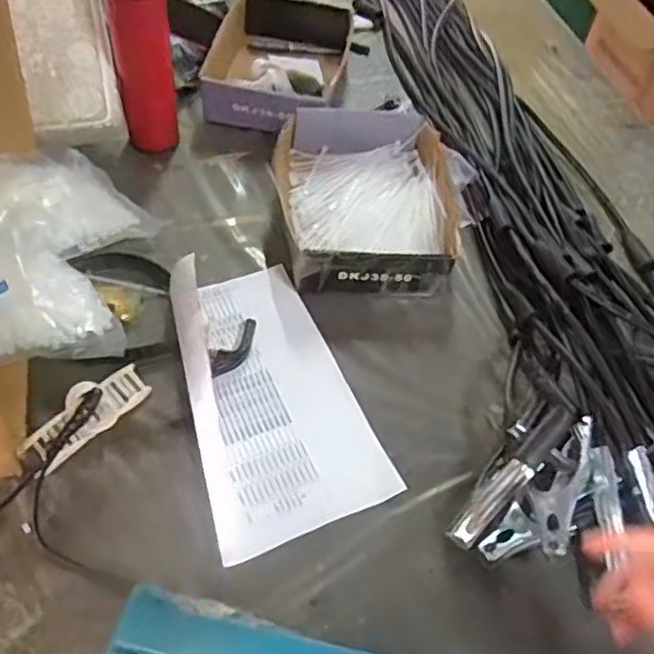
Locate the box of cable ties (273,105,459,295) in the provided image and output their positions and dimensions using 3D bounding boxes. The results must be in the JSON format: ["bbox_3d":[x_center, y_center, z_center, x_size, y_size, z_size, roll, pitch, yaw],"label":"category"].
[{"bbox_3d":[0.042,-0.158,0.791,0.206,0.063,0.269,1,53,-5],"label":"box of cable ties"}]

